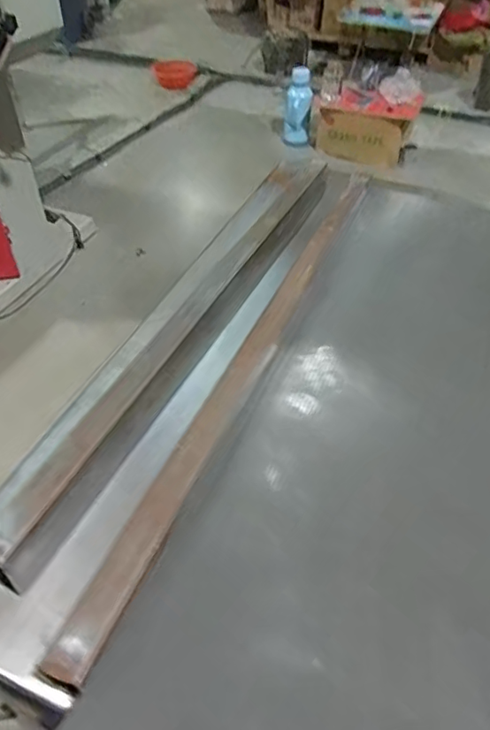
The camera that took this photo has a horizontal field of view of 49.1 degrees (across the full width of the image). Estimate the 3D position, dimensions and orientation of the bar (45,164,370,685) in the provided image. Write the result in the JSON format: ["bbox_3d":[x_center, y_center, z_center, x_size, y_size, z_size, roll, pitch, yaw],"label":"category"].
[{"bbox_3d":[0.037,-0.045,0.749,0.039,0.022,0.944,18,47,16],"label":"bar"}]

